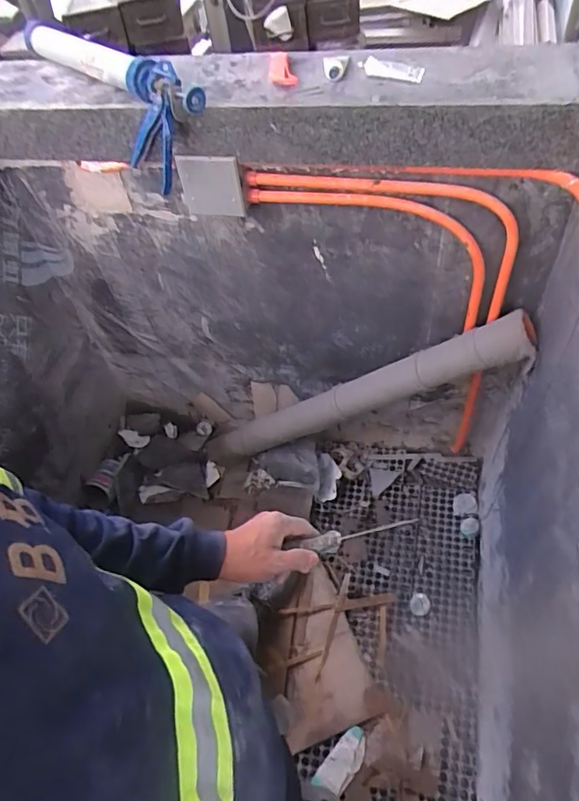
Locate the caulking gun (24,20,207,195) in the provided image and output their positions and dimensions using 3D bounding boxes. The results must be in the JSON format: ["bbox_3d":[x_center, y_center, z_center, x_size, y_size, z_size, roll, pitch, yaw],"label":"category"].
[{"bbox_3d":[-0.299,-0.507,0.910,0.061,0.208,0.409,-40,61,-22],"label":"caulking gun"}]

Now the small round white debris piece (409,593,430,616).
[{"bbox_3d":[0.349,0.544,1.390,0.051,0.006,0.059,17,58,15],"label":"small round white debris piece"}]

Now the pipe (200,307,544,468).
[{"bbox_3d":[0.128,0.014,1.400,1.027,0.092,0.093,-23,42,41],"label":"pipe"}]

